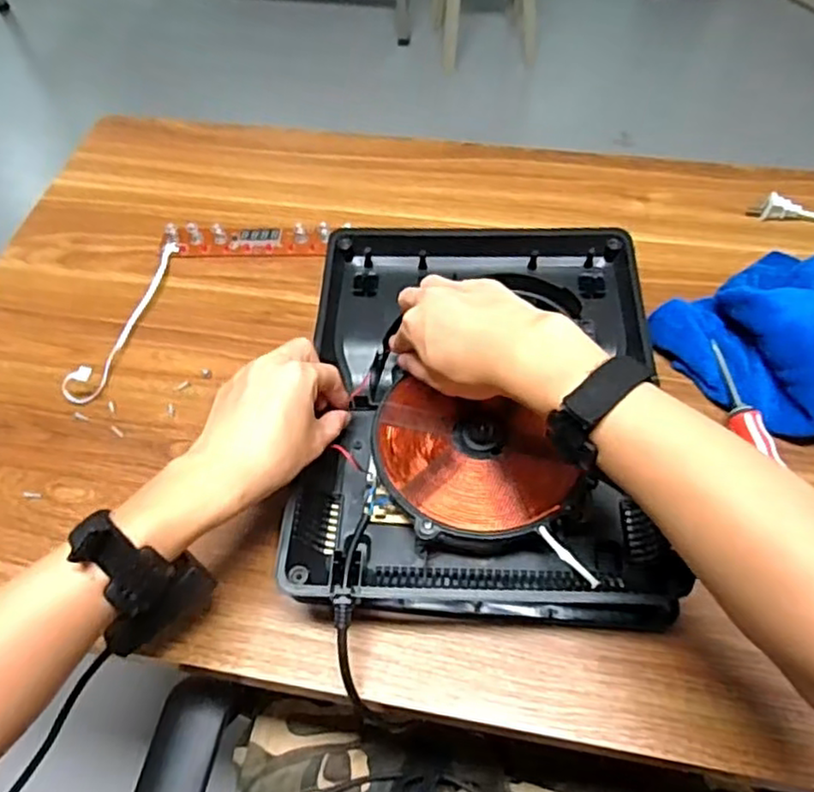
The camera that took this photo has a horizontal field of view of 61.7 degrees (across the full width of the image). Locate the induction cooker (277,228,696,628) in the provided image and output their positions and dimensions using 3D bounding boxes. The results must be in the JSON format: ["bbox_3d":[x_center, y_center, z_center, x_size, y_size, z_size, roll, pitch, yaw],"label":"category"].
[{"bbox_3d":[0.062,-0.005,0.556,0.274,0.055,0.354,1,56,4],"label":"induction cooker"}]

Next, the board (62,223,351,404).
[{"bbox_3d":[-0.214,-0.120,0.660,0.299,0.033,0.127,-37,62,-20],"label":"board"}]

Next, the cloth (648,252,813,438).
[{"bbox_3d":[0.330,-0.063,0.573,0.188,0.072,0.166,-37,62,-20],"label":"cloth"}]

